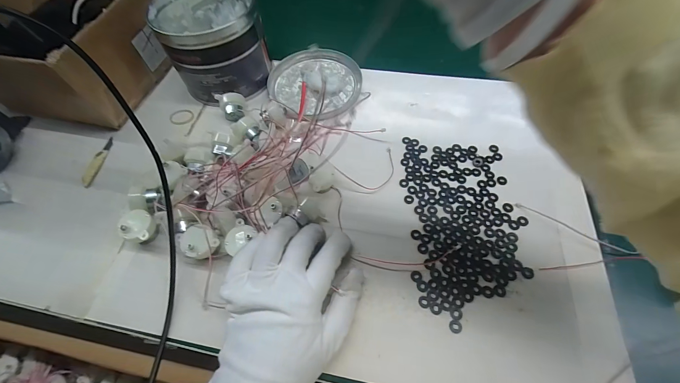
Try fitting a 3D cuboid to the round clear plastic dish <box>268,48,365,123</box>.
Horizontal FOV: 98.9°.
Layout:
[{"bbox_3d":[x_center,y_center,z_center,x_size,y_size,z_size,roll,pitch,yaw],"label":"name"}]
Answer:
[{"bbox_3d":[-0.034,-0.159,0.417,0.129,0.012,0.121,-2,60,3],"label":"round clear plastic dish"}]

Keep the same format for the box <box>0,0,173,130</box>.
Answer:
[{"bbox_3d":[-0.364,-0.202,0.403,0.201,0.111,0.190,9,62,9],"label":"box"}]

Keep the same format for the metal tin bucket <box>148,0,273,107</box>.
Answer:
[{"bbox_3d":[-0.165,-0.201,0.390,0.122,0.105,0.136,-26,62,-10],"label":"metal tin bucket"}]

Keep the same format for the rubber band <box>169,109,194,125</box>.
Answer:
[{"bbox_3d":[-0.218,-0.102,0.399,0.036,0.006,0.027,27,66,18],"label":"rubber band"}]

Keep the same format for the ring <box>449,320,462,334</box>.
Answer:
[{"bbox_3d":[0.100,0.116,0.250,0.010,0.004,0.011,-2,60,3],"label":"ring"}]

